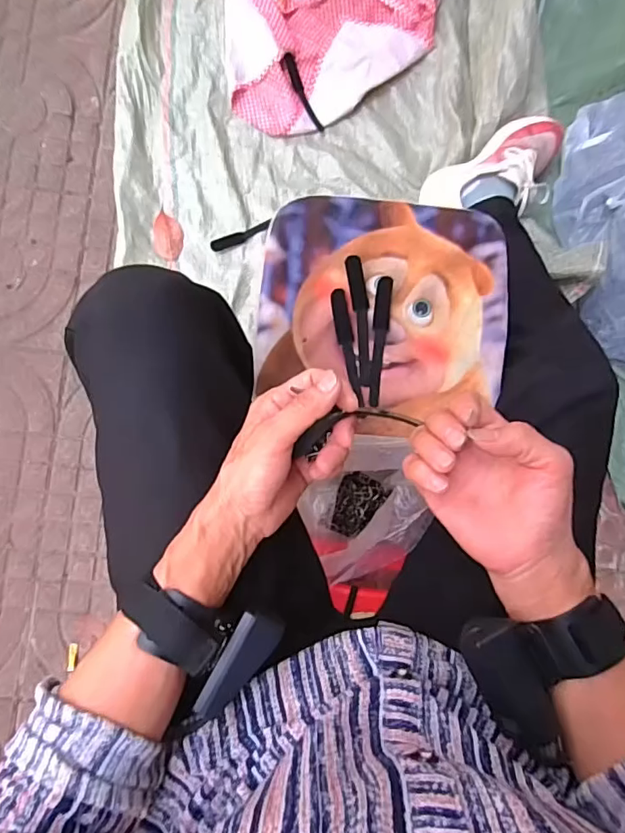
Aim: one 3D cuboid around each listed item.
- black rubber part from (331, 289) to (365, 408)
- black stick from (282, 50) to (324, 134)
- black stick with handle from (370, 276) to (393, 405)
[{"bbox_3d":[0.036,-0.069,0.513,0.016,0.014,0.118,-11,87,-7],"label":"black rubber part"},{"bbox_3d":[-0.016,-0.494,0.776,0.023,0.020,0.119,-24,87,-7],"label":"black stick"},{"bbox_3d":[0.072,-0.077,0.527,0.017,0.022,0.130,3,85,-6],"label":"black stick with handle"}]

